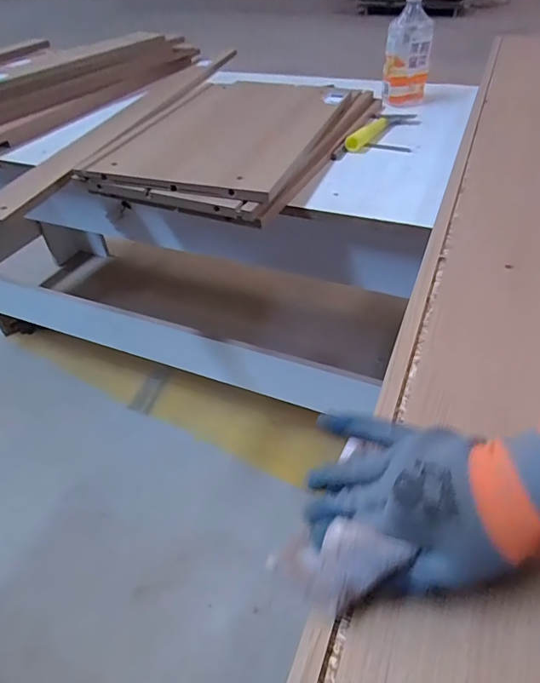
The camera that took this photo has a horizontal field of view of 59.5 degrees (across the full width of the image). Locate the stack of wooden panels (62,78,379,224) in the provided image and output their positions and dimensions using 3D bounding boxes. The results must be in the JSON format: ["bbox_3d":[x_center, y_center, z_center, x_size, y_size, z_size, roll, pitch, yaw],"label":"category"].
[{"bbox_3d":[-0.070,-0.409,0.920,0.405,0.059,0.566,17,47,21],"label":"stack of wooden panels"}]

